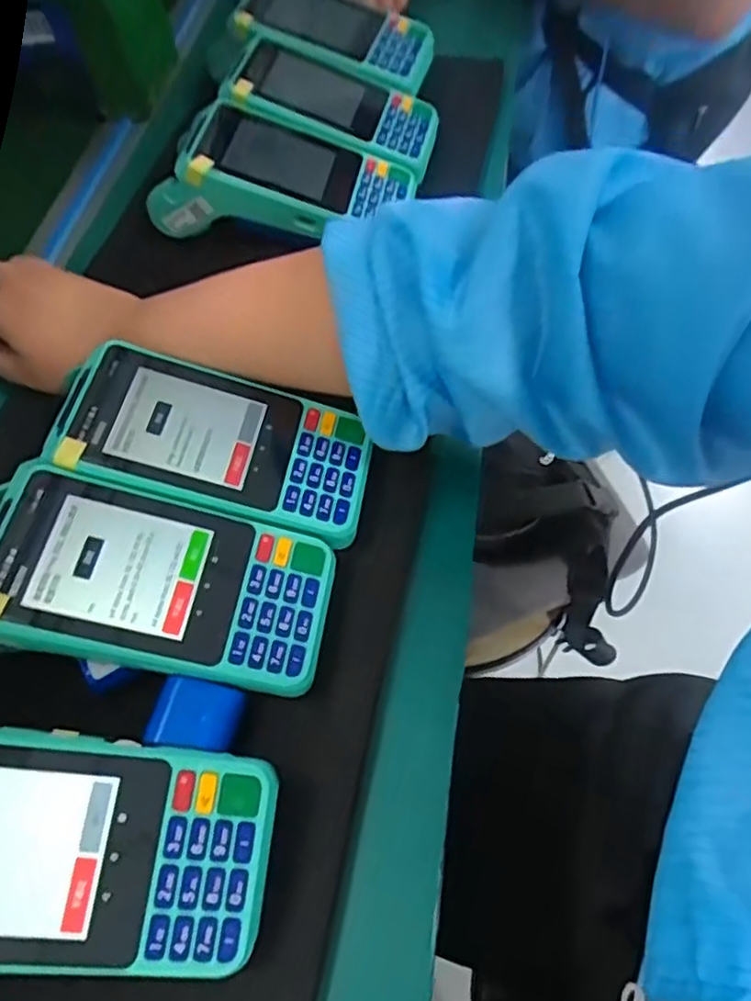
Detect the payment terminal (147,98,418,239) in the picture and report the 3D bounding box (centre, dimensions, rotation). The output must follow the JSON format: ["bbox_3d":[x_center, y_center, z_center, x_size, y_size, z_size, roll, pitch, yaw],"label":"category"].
[{"bbox_3d":[-0.061,-0.222,0.436,0.160,0.052,0.079,9,60,7],"label":"payment terminal"}]

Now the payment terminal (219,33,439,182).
[{"bbox_3d":[-0.033,-0.282,0.496,0.151,0.053,0.091,18,57,-7],"label":"payment terminal"}]

